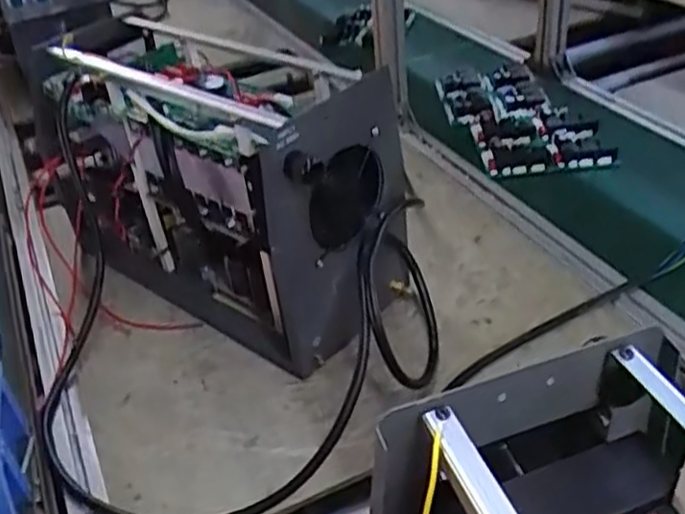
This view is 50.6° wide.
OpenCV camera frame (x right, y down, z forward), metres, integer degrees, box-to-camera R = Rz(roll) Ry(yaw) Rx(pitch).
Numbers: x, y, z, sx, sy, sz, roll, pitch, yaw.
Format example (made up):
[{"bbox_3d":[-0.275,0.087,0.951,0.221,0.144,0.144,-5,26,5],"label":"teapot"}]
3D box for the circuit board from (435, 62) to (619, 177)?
[{"bbox_3d":[0.292,-0.241,1.222,0.195,0.033,0.347,-12,38,-6],"label":"circuit board"}]

